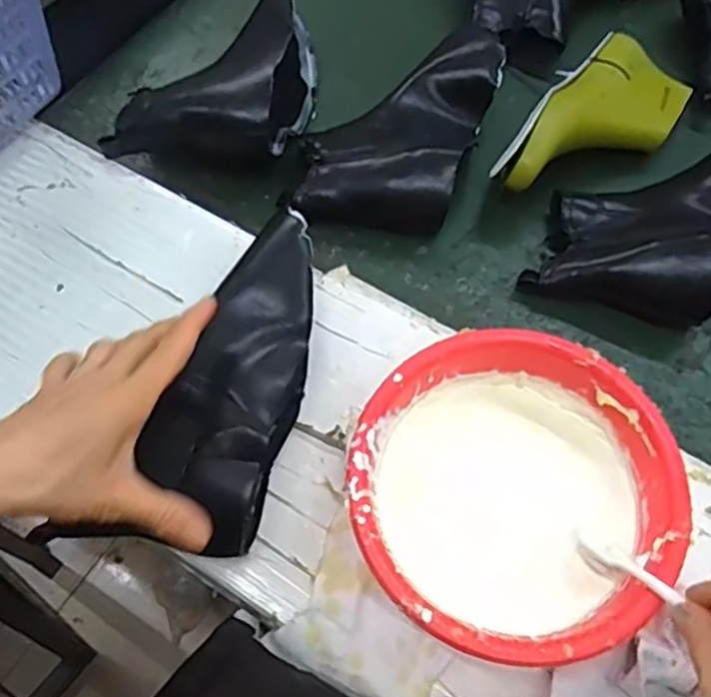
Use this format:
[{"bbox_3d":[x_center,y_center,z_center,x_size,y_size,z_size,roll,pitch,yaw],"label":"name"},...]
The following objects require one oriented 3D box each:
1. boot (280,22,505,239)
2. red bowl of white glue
[{"bbox_3d":[0.045,-0.209,0.640,0.140,0.055,0.256,20,65,10],"label":"boot"},{"bbox_3d":[0.094,0.092,0.429,0.185,0.072,0.187,0,63,0],"label":"red bowl of white glue"}]

